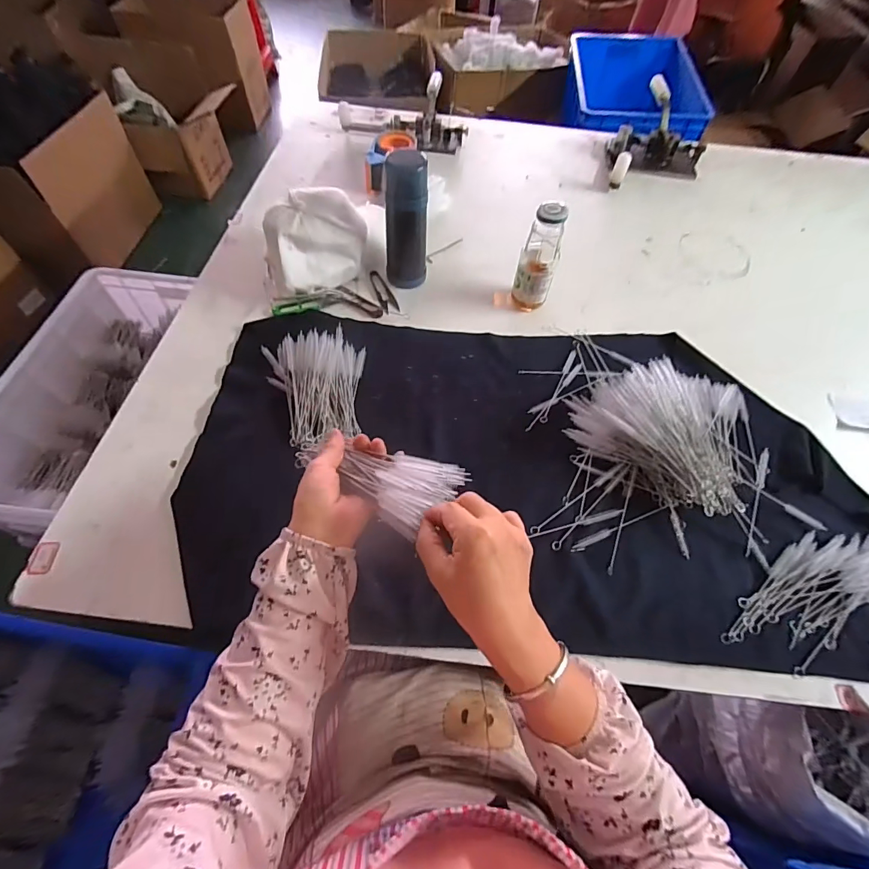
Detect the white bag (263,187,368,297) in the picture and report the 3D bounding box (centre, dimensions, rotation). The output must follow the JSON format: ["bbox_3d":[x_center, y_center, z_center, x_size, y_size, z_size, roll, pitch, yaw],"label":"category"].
[{"bbox_3d":[-0.199,-0.313,0.695,0.123,0.105,0.171,39,64,18],"label":"white bag"}]

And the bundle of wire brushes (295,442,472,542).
[{"bbox_3d":[-0.059,0.043,0.405,0.177,0.029,0.074,13,59,33],"label":"bundle of wire brushes"}]

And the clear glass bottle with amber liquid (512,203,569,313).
[{"bbox_3d":[0.165,-0.272,0.690,0.062,0.184,0.055,17,60,6],"label":"clear glass bottle with amber liquid"}]

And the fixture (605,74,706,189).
[{"bbox_3d":[0.503,-0.653,0.973,0.212,0.112,0.308,25,61,11],"label":"fixture"}]

